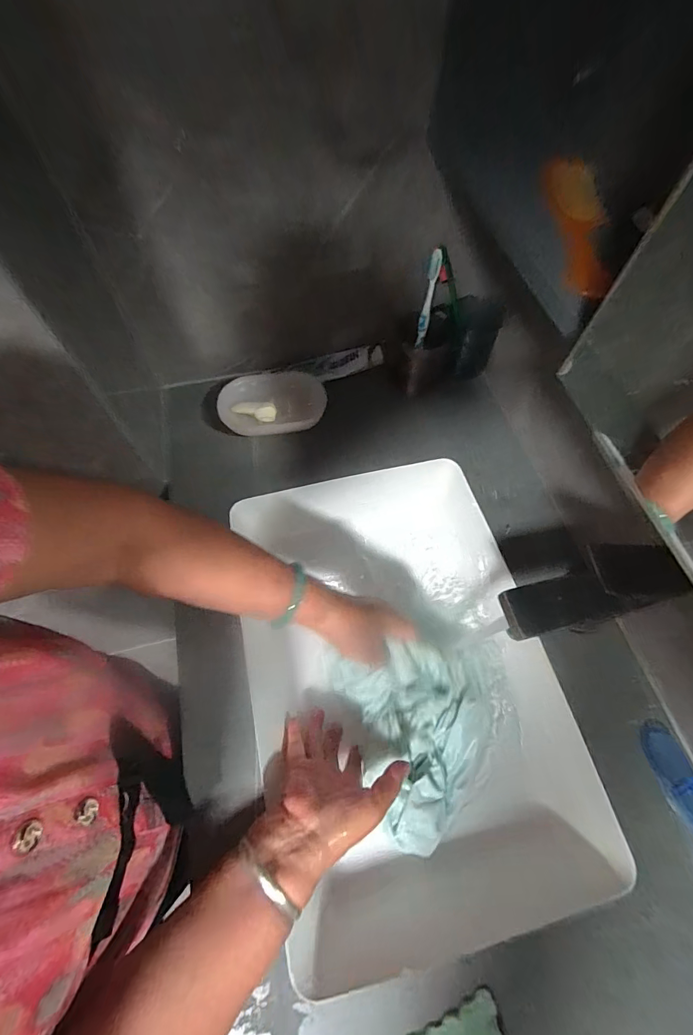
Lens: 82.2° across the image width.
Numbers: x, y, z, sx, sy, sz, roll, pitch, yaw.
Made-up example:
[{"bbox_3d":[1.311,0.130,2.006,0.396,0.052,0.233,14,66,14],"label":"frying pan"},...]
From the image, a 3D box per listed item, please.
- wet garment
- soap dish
[{"bbox_3d":[0.103,0.265,0.483,0.216,0.064,0.211,-4,62,-4],"label":"wet garment"},{"bbox_3d":[-0.112,-0.172,0.605,0.155,0.047,0.113,-7,63,-4],"label":"soap dish"}]

